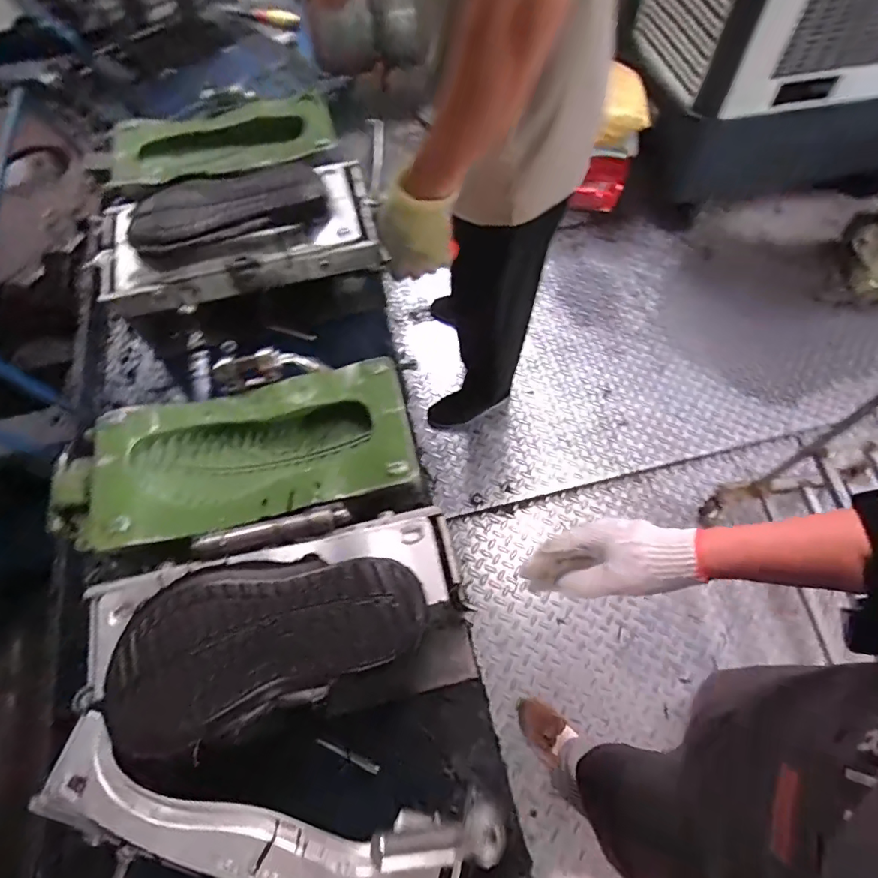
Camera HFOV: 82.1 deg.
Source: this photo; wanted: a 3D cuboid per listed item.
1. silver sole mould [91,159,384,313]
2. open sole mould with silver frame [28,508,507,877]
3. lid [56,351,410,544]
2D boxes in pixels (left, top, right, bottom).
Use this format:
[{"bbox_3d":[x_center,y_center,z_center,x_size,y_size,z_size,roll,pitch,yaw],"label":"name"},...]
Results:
[{"bbox_3d":[-0.296,-0.305,0.735,0.396,0.088,0.184,-13,62,-4],"label":"silver sole mould"},{"bbox_3d":[-0.155,0.251,0.438,0.366,0.064,0.336,-10,62,-3],"label":"open sole mould with silver frame"},{"bbox_3d":[-0.228,0.021,0.582,0.389,0.047,0.164,-12,62,-4],"label":"lid"}]

